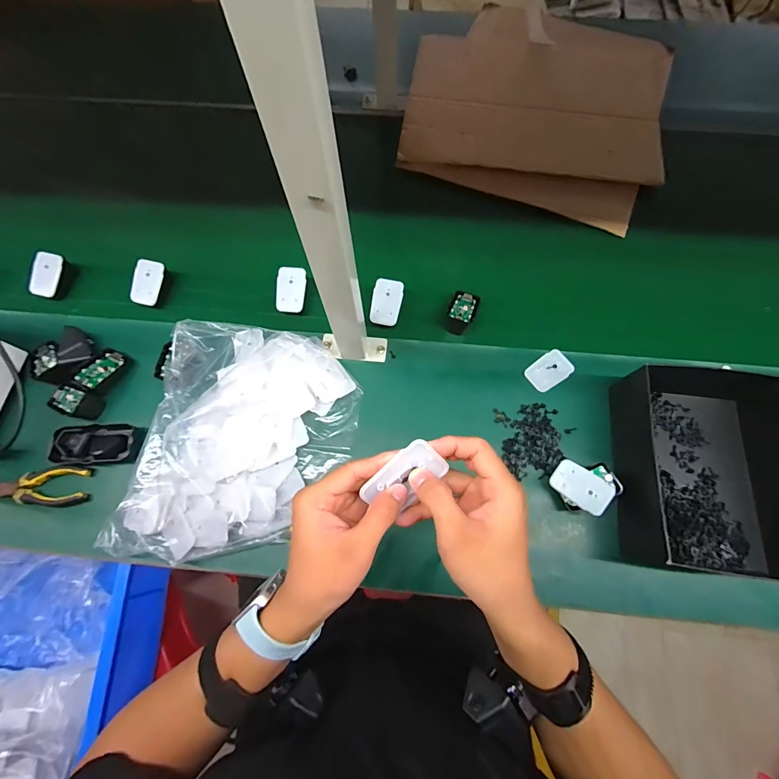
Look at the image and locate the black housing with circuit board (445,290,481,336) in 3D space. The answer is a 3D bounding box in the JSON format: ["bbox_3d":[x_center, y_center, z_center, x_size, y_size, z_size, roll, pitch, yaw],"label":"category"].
[{"bbox_3d":[0.113,-0.118,0.577,0.041,0.032,0.066,18,55,8],"label":"black housing with circuit board"}]

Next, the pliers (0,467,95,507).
[{"bbox_3d":[-0.478,0.130,0.501,0.141,0.024,0.050,2,72,1],"label":"pliers"}]

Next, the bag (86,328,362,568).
[{"bbox_3d":[-0.192,0.058,0.492,0.279,0.053,0.325,7,72,2],"label":"bag"}]

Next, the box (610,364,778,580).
[{"bbox_3d":[0.396,0.085,0.467,0.187,0.083,0.265,8,72,3],"label":"box"}]

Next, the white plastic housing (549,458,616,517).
[{"bbox_3d":[0.241,0.122,0.466,0.069,0.005,0.045,38,85,25],"label":"white plastic housing"}]

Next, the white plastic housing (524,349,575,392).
[{"bbox_3d":[0.235,-0.027,0.544,0.067,0.006,0.044,-36,75,-11],"label":"white plastic housing"}]

